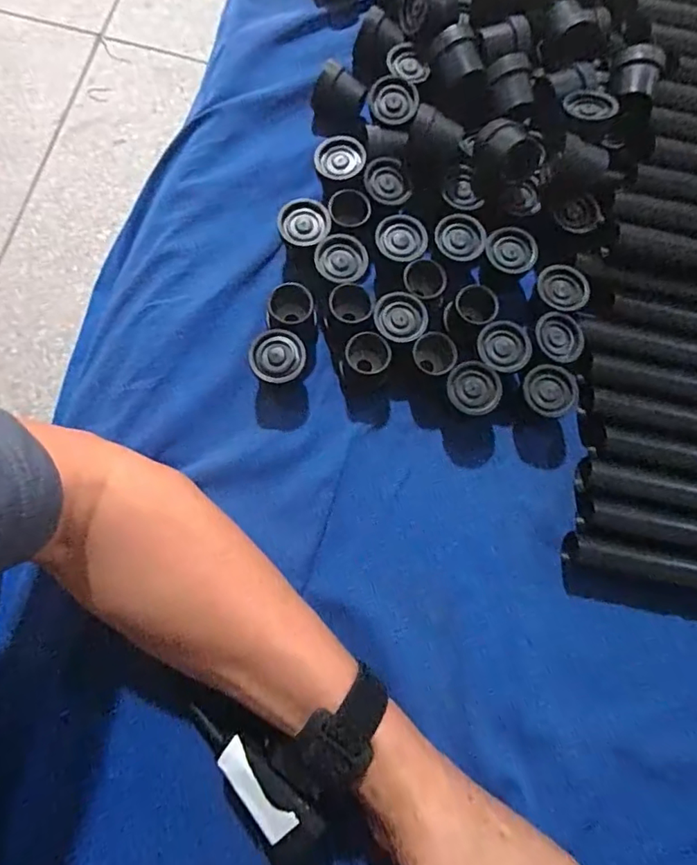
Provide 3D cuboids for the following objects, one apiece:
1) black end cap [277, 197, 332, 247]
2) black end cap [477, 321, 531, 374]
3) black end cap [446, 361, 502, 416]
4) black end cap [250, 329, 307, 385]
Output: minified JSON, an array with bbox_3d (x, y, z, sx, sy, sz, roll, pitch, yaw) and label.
[{"bbox_3d":[-0.031,-0.142,0.372,0.035,0.028,0.032,1,77,-3],"label":"black end cap"},{"bbox_3d":[0.104,-0.055,0.363,0.033,0.027,0.035,1,77,-3],"label":"black end cap"},{"bbox_3d":[0.082,-0.026,0.356,0.034,0.034,0.033,1,77,-3],"label":"black end cap"},{"bbox_3d":[-0.046,-0.046,0.351,0.035,0.030,0.036,1,77,-3],"label":"black end cap"}]

